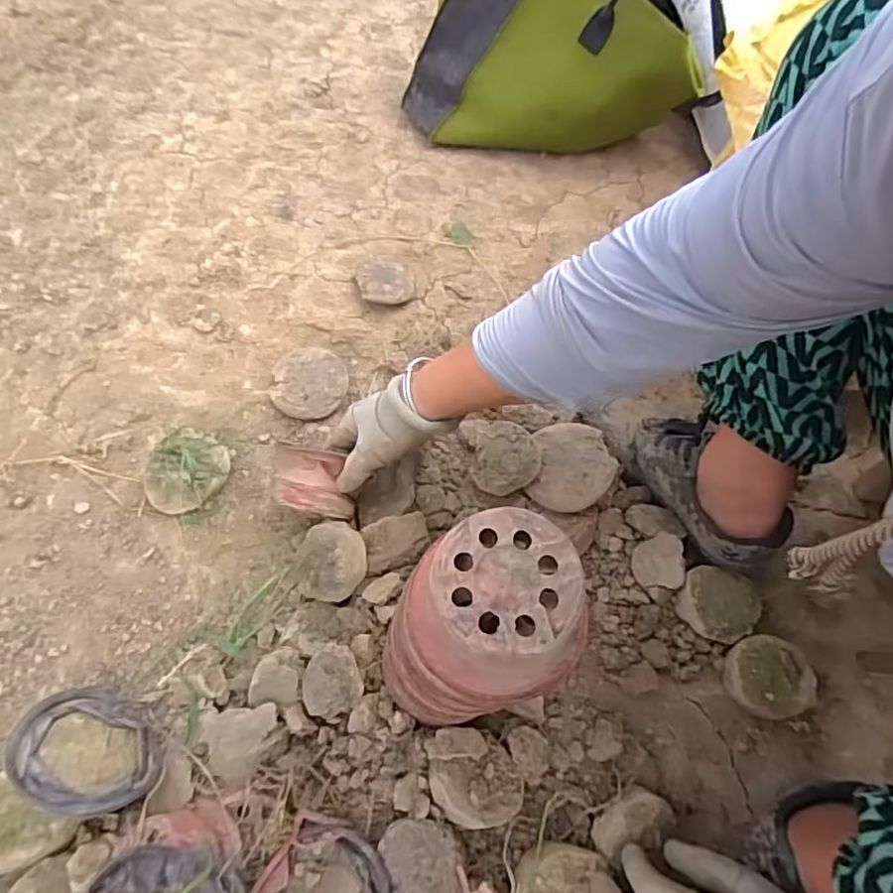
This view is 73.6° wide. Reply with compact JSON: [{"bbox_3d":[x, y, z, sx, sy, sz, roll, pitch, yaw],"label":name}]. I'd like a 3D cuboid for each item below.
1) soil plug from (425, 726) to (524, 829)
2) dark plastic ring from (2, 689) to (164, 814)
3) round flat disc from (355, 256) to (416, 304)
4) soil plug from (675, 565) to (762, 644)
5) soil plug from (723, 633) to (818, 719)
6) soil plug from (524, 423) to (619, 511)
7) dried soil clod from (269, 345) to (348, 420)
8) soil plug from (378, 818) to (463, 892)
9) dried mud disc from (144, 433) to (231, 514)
[{"bbox_3d":[0.022,0.257,0.467,0.069,0.041,0.067,1,59,-2],"label":"soil plug"},{"bbox_3d":[-0.267,0.230,0.445,0.102,0.028,0.103,28,18,-10],"label":"dark plastic ring"},{"bbox_3d":[-0.077,-0.213,0.751,0.071,0.026,0.088,-2,59,-4],"label":"round flat disc"},{"bbox_3d":[0.251,0.146,0.554,0.066,0.029,0.066,1,59,-2],"label":"soil plug"},{"bbox_3d":[0.287,0.207,0.534,0.069,0.035,0.064,1,59,-2],"label":"soil plug"},{"bbox_3d":[0.123,0.021,0.585,0.077,0.027,0.083,11,59,3],"label":"soil plug"},{"bbox_3d":[-0.150,-0.069,0.659,0.078,0.030,0.077,2,59,-2],"label":"dried soil clod"},{"bbox_3d":[-0.017,0.312,0.439,0.055,0.031,0.066,-13,61,-11],"label":"soil plug"},{"bbox_3d":[-0.256,0.025,0.591,0.065,0.038,0.082,38,64,18],"label":"dried mud disc"}]

